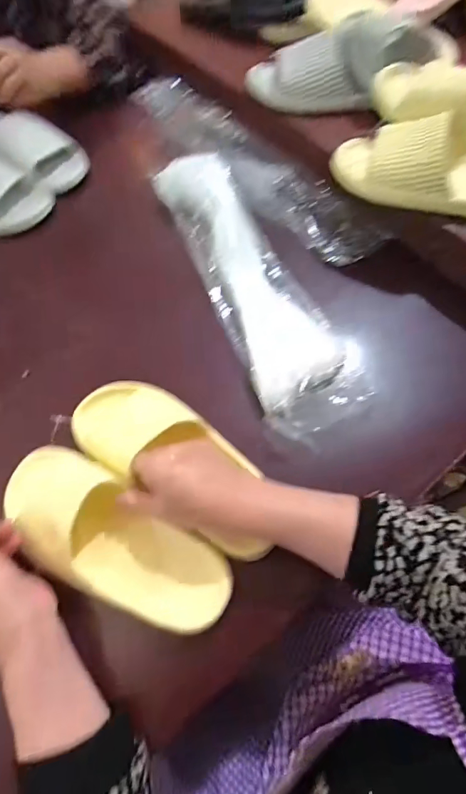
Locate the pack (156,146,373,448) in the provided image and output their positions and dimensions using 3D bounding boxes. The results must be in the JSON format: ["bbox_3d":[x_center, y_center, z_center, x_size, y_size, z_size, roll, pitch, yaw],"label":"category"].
[{"bbox_3d":[0.020,-0.174,0.563,0.129,0.022,0.486,-20,65,-11],"label":"pack"}]

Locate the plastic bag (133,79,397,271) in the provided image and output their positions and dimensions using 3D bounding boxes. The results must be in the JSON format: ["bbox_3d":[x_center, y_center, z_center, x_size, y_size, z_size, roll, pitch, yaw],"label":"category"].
[{"bbox_3d":[0.022,-0.373,0.651,0.099,0.036,0.499,-33,68,-16],"label":"plastic bag"}]

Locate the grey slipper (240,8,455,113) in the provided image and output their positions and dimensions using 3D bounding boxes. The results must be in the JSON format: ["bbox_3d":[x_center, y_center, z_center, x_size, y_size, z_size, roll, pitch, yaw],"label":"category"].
[{"bbox_3d":[0.157,-0.499,0.626,0.273,0.082,0.099,-3,61,19],"label":"grey slipper"}]

